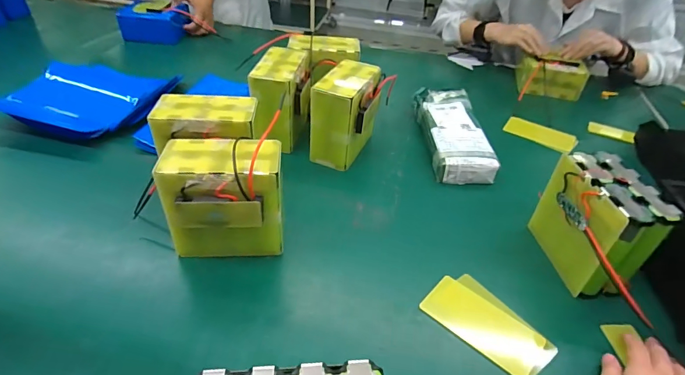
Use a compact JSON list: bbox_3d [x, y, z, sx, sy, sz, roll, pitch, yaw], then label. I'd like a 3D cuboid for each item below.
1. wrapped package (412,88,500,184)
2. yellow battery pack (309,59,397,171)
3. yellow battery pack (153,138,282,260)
[{"bbox_3d":[0.214,-0.113,0.786,0.110,0.057,0.278,2,40,-3],"label":"wrapped package"},{"bbox_3d":[0.007,-0.128,0.714,0.087,0.144,0.142,17,41,15],"label":"yellow battery pack"},{"bbox_3d":[-0.151,0.020,0.518,0.142,0.149,0.086,-2,40,-8],"label":"yellow battery pack"}]

